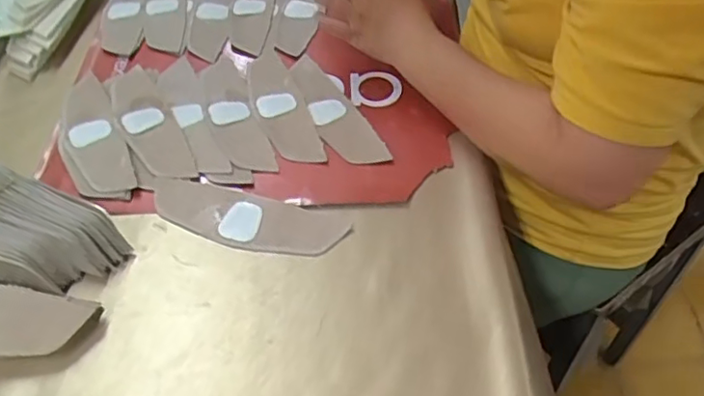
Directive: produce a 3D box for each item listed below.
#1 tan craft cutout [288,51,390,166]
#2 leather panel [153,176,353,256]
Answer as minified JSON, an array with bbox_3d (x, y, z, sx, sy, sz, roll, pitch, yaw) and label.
[{"bbox_3d":[-0.019,-0.093,0.620,0.051,0.005,0.175,-18,52,-14],"label":"tan craft cutout"},{"bbox_3d":[-0.093,0.018,0.526,0.176,0.005,0.056,12,51,11],"label":"leather panel"}]

